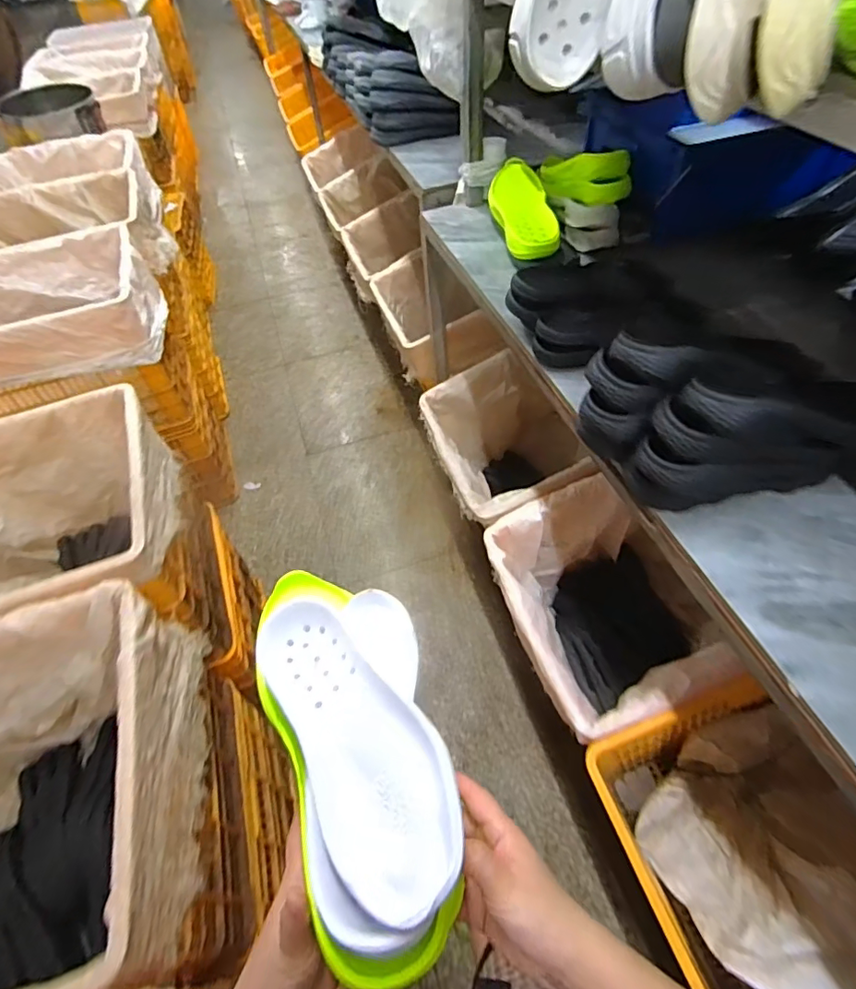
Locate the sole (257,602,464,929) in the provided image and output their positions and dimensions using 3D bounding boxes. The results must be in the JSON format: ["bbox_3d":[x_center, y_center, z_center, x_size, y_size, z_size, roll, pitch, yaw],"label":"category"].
[{"bbox_3d":[-0.053,0.161,0.358,0.087,0.026,0.219,-30,47,-17],"label":"sole"}]

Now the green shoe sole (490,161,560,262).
[{"bbox_3d":[0.179,-0.560,1.020,0.108,0.048,0.308,-4,51,2],"label":"green shoe sole"}]

